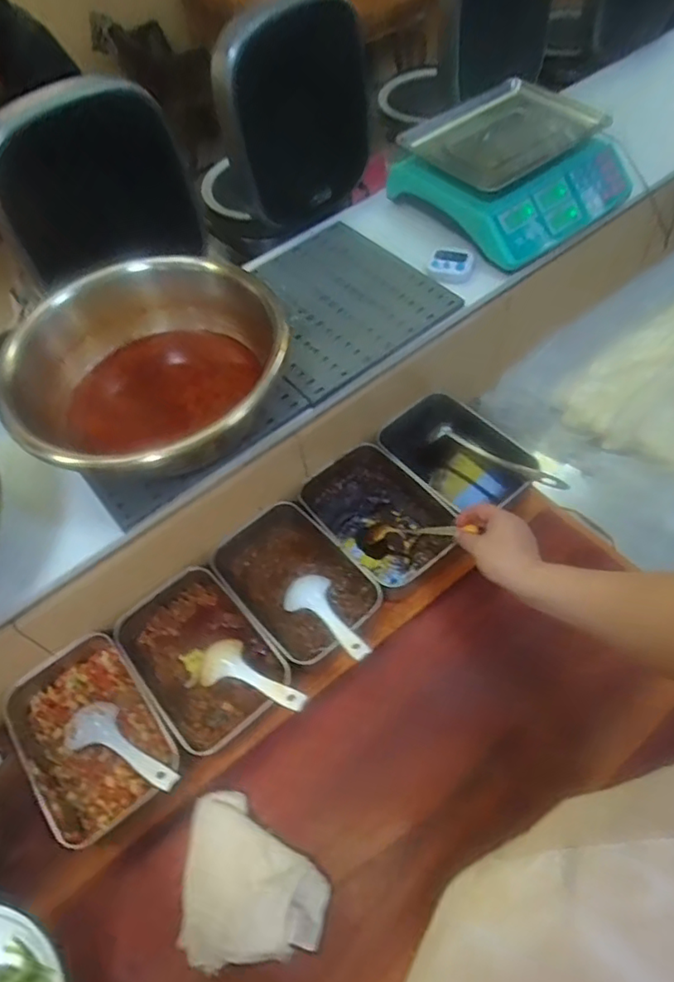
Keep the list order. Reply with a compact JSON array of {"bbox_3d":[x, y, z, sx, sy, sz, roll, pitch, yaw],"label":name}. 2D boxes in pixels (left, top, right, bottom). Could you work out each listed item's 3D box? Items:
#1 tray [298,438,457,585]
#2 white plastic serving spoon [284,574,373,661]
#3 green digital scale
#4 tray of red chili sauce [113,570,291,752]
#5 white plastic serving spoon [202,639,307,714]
[{"bbox_3d":[0.058,0.031,0.874,0.160,0.069,0.233,-35,60,-17],"label":"tray"},{"bbox_3d":[-0.009,0.158,0.754,0.064,0.019,0.166,-34,38,-16],"label":"white plastic serving spoon"},{"bbox_3d":[0.270,-0.506,0.950,0.299,0.116,0.291,-37,61,-18],"label":"green digital scale"},{"bbox_3d":[-0.177,0.211,0.773,0.152,0.069,0.229,-36,61,-18],"label":"tray of red chili sauce"},{"bbox_3d":[-0.101,0.225,0.727,0.158,0.016,0.061,12,59,33],"label":"white plastic serving spoon"}]

